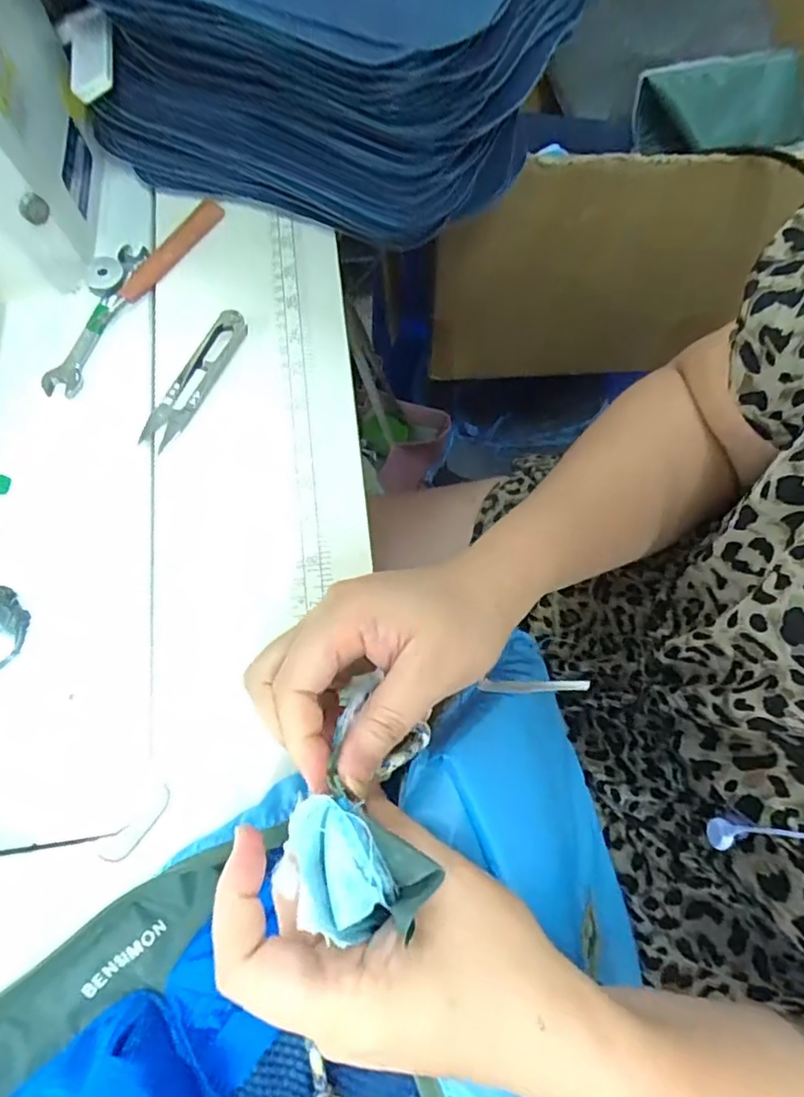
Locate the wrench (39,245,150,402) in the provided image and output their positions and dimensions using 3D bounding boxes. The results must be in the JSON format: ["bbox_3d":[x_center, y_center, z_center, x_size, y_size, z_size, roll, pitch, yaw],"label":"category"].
[{"bbox_3d":[-0.195,-0.150,0.370,0.022,0.007,0.121,12,72,3],"label":"wrench"}]

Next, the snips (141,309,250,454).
[{"bbox_3d":[-0.127,-0.105,0.357,0.021,0.011,0.099,25,73,7],"label":"snips"}]

